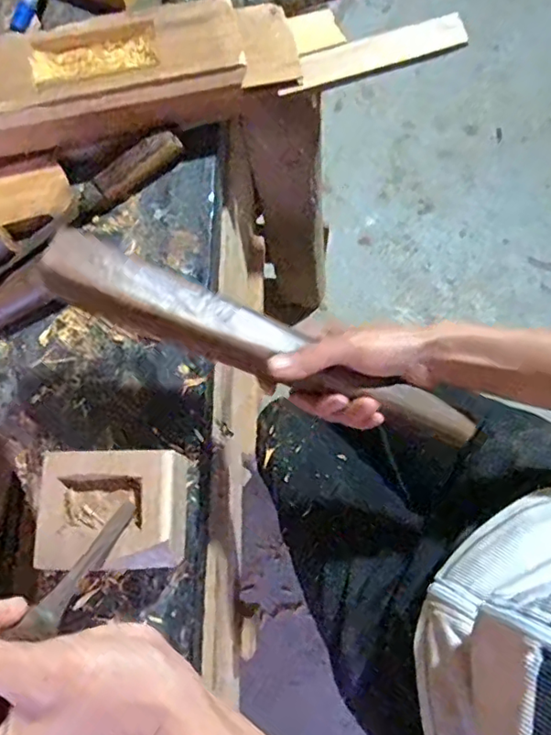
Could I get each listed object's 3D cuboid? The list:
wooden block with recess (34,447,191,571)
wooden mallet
[{"bbox_3d":[-0.123,0.110,0.434,0.101,0.061,0.085,-1,75,0],"label":"wooden block with recess"},{"bbox_3d":[-0.005,-0.016,0.407,0.324,0.030,0.044,23,76,-6],"label":"wooden mallet"}]

